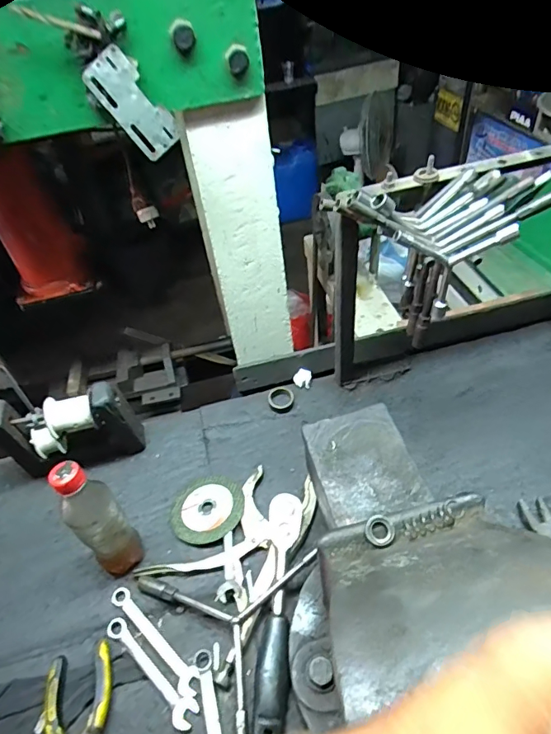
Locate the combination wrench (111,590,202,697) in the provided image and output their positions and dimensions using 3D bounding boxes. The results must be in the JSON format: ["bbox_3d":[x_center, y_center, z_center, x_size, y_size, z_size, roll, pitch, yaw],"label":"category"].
[{"bbox_3d":[-0.131,0.296,0.508,0.141,0.012,0.023,31,57,31],"label":"combination wrench"}]

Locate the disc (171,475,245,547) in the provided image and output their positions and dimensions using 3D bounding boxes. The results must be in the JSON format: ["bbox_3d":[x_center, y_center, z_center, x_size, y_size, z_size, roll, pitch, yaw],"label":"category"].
[{"bbox_3d":[-0.089,0.186,0.615,0.093,0.010,0.094,-4,46,4],"label":"disc"}]

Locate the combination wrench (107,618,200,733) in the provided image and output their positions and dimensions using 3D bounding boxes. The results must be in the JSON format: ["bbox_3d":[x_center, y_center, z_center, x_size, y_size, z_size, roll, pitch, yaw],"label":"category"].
[{"bbox_3d":[-0.133,0.321,0.497,0.142,0.006,0.027,31,57,31],"label":"combination wrench"}]

